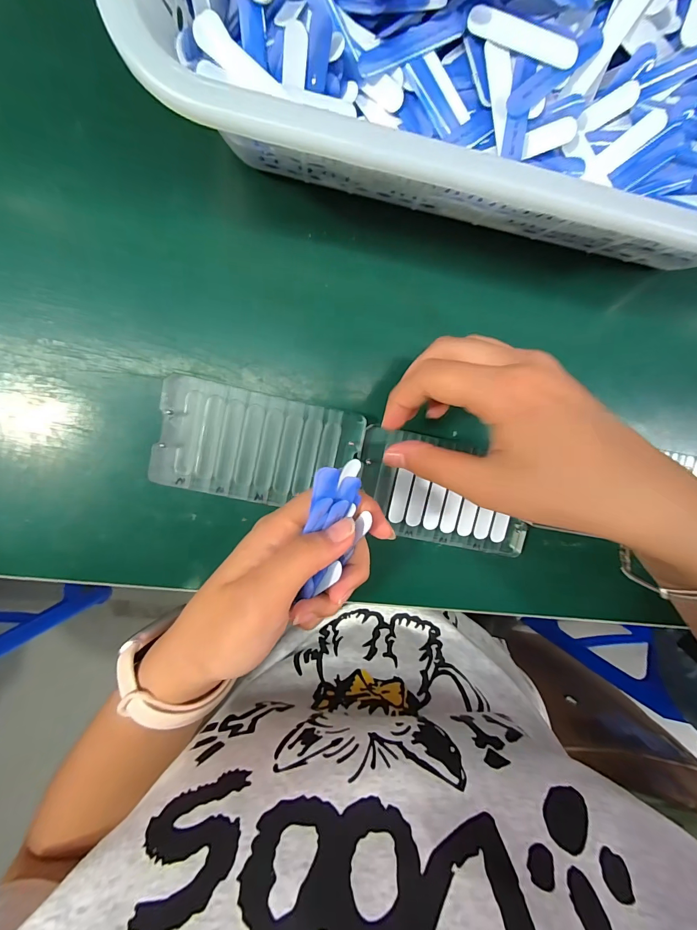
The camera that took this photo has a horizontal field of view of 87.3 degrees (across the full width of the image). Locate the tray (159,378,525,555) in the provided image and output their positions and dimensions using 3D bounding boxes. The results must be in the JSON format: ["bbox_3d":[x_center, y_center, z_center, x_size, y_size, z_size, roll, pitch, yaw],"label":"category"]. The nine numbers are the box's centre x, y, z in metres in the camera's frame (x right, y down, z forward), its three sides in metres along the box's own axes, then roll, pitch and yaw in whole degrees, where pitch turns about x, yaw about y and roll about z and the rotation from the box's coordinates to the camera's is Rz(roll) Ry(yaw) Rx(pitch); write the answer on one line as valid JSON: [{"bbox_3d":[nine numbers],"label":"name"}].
[{"bbox_3d":[0.004,0.004,0.239,0.244,0.011,0.068,14,94,-6],"label":"tray"}]

